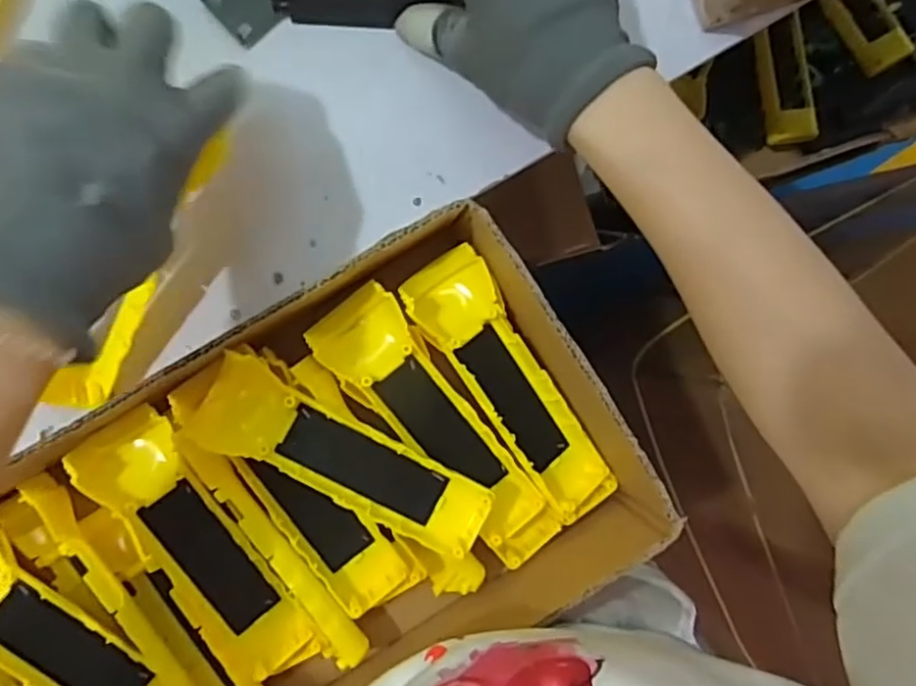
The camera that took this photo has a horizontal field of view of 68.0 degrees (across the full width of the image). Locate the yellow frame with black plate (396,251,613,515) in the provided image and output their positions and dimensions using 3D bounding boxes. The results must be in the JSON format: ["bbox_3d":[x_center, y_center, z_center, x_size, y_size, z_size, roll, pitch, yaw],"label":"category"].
[{"bbox_3d":[0.032,0.028,0.393,0.046,0.027,0.171,-34,98,-4],"label":"yellow frame with black plate"}]

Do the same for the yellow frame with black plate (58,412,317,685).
[{"bbox_3d":[-0.144,0.115,0.374,0.047,0.032,0.162,-30,98,-5],"label":"yellow frame with black plate"}]

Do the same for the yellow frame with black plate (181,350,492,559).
[{"bbox_3d":[-0.061,0.062,0.370,0.161,0.022,0.046,25,90,-9],"label":"yellow frame with black plate"}]

